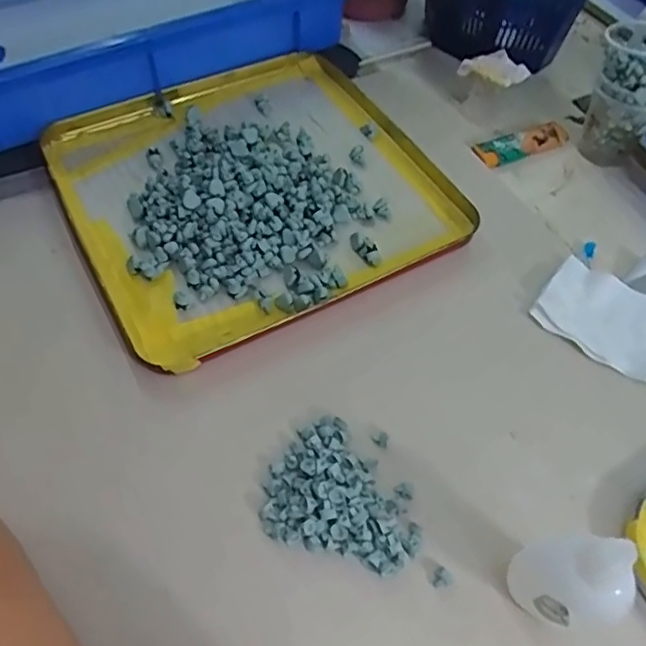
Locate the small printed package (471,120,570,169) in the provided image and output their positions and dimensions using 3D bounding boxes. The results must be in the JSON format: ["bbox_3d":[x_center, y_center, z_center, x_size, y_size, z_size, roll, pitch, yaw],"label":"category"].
[{"bbox_3d":[0.154,-0.138,0.474,0.077,0.006,0.023,-20,87,-12],"label":"small printed package"}]

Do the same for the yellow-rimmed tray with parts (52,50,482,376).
[{"bbox_3d":[-0.051,-0.102,0.426,0.235,0.025,0.241,-25,59,-17],"label":"yellow-rimmed tray with parts"}]

